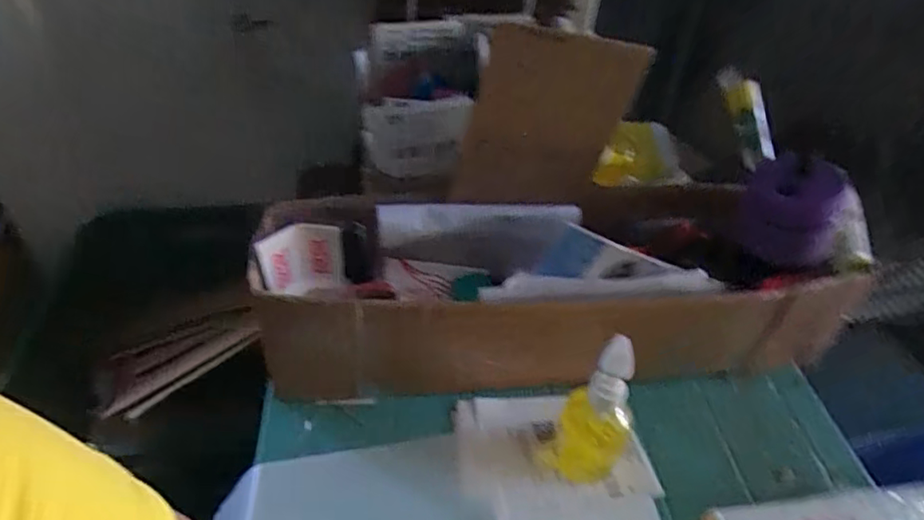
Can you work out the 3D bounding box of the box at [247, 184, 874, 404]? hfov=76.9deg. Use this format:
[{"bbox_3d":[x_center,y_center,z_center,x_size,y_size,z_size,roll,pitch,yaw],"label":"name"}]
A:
[{"bbox_3d":[0.103,0.027,0.646,0.609,0.175,0.194,-3,41,-8],"label":"box"}]

